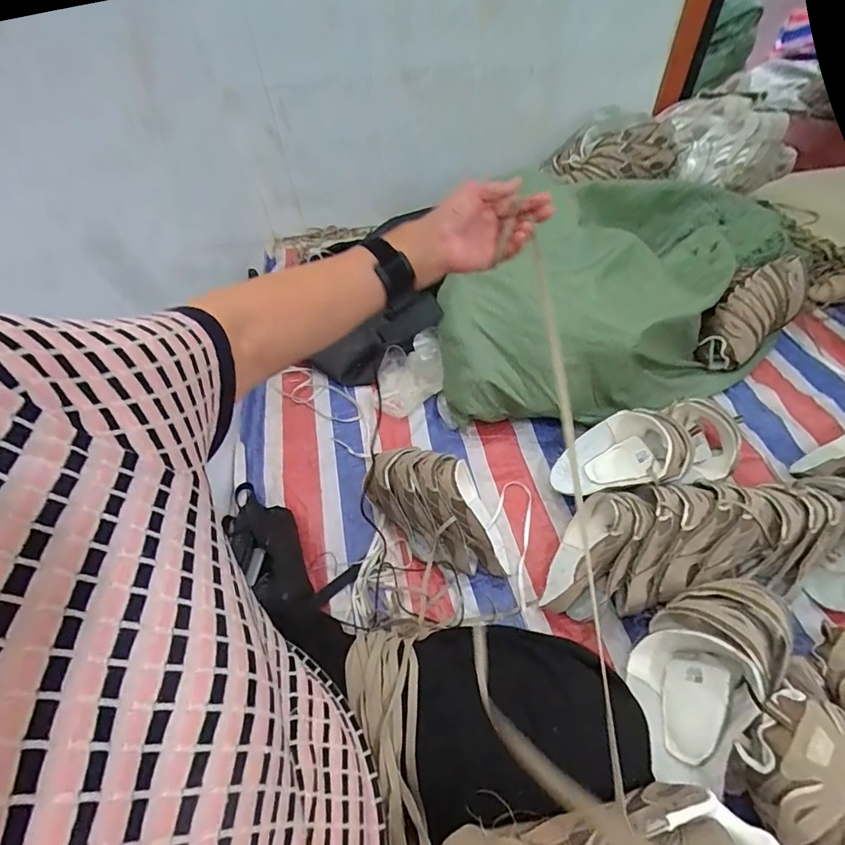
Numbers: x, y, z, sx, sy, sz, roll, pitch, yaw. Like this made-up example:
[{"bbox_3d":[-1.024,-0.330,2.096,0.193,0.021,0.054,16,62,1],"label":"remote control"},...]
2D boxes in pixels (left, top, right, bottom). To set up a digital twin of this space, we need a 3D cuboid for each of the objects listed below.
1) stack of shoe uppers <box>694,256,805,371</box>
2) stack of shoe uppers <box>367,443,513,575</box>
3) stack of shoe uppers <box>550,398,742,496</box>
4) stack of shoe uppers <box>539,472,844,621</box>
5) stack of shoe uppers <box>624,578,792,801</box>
[{"bbox_3d":[0.798,-0.275,1.088,0.345,0.128,0.139,-41,59,-10],"label":"stack of shoe uppers"},{"bbox_3d":[0.024,0.169,0.871,0.222,0.132,0.279,-17,53,-8],"label":"stack of shoe uppers"},{"bbox_3d":[0.446,0.061,0.888,0.359,0.131,0.157,-11,52,-4],"label":"stack of shoe uppers"},{"bbox_3d":[0.500,0.212,0.789,0.545,0.159,0.208,-3,52,2],"label":"stack of shoe uppers"},{"bbox_3d":[0.392,0.343,0.633,0.139,0.133,0.268,37,63,28],"label":"stack of shoe uppers"}]

